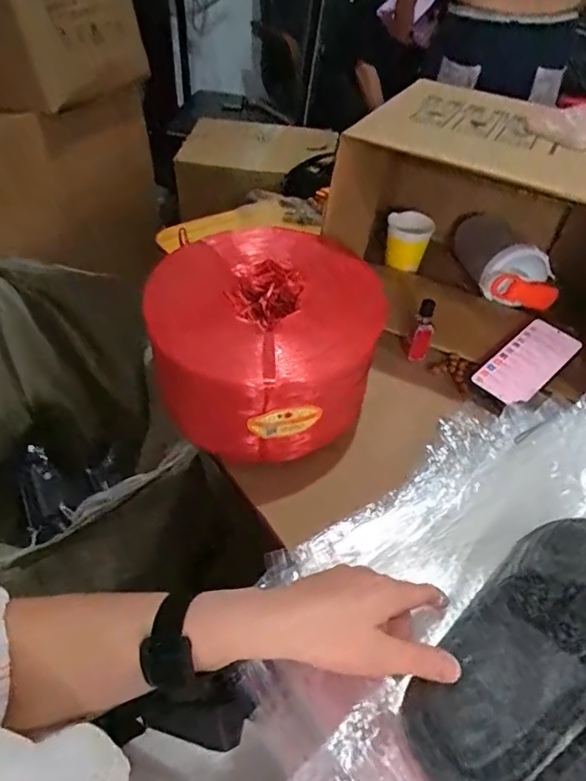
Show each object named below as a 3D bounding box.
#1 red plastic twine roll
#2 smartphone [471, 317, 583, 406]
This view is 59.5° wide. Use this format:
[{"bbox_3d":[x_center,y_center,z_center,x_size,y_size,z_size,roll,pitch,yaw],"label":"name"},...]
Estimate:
[{"bbox_3d":[-0.032,-0.062,0.596,0.239,0.127,0.259,2,45,-2],"label":"red plastic twine roll"},{"bbox_3d":[0.308,-0.036,0.671,0.142,0.010,0.075,-39,64,-15],"label":"smartphone"}]

